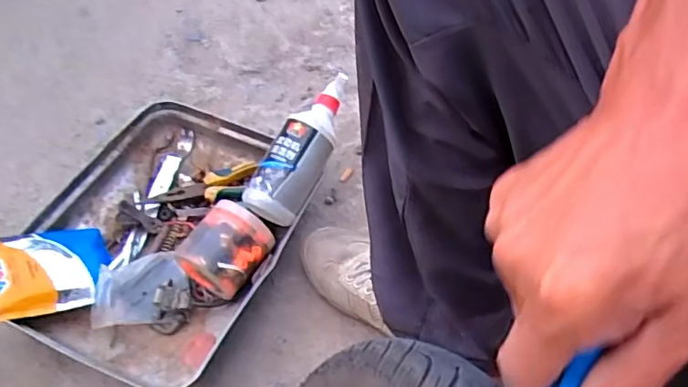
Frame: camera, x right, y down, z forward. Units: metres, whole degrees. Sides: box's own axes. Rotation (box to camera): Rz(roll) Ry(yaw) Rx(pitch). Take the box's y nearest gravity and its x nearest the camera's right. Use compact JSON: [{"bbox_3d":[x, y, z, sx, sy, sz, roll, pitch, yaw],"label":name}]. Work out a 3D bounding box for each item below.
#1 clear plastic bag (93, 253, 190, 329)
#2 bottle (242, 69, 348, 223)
[{"bbox_3d":[-0.236,0.107,0.662,0.105,0.045,0.085,-6,53,-5],"label":"clear plastic bag"},{"bbox_3d":[-0.048,-0.064,0.712,0.071,0.051,0.208,23,73,16],"label":"bottle"}]

